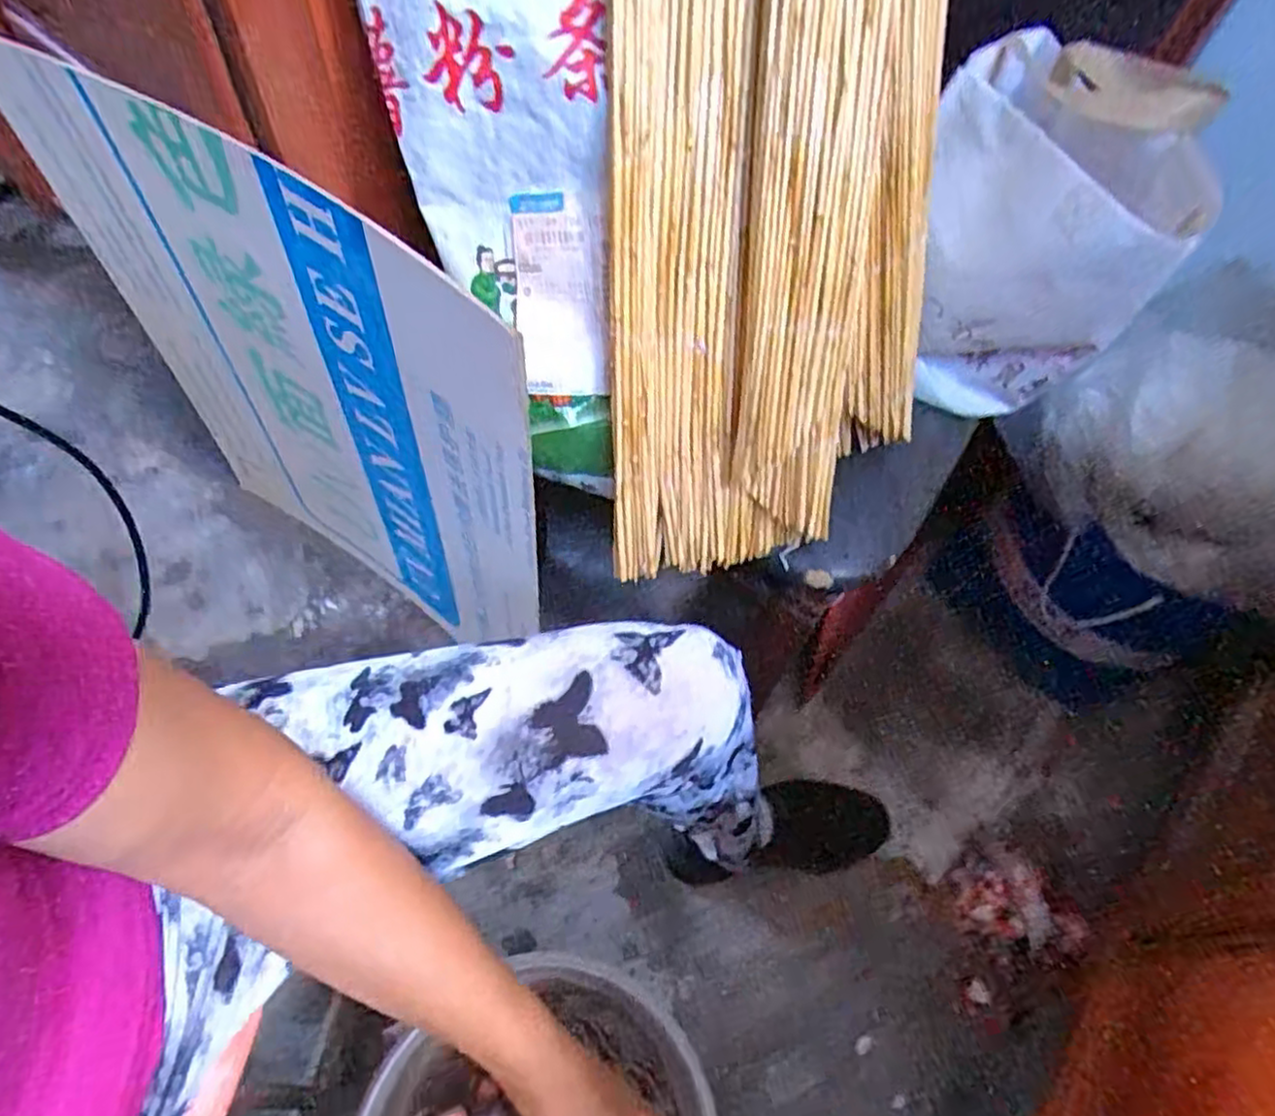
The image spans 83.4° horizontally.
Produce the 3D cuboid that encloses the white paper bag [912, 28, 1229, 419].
[{"bbox_3d":[0.321,-0.261,0.589,0.186,0.218,0.223,29,60,14],"label":"white paper bag"}]

